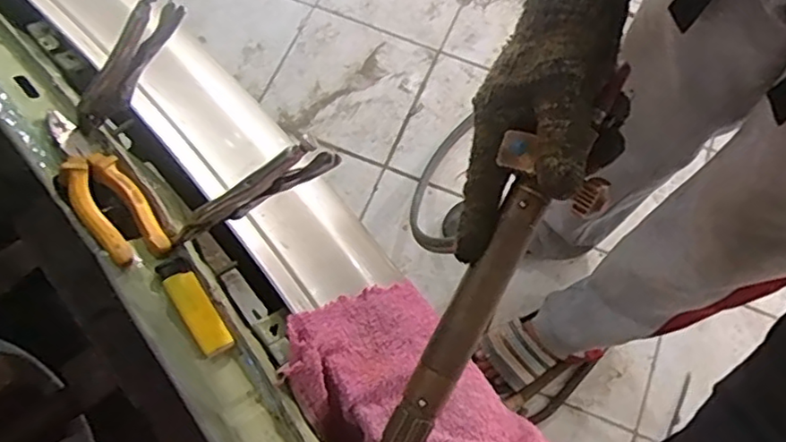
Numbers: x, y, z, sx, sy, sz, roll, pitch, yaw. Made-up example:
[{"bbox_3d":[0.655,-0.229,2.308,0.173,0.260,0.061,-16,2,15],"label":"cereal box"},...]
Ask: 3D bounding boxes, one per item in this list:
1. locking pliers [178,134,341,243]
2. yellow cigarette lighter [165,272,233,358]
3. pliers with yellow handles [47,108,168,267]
[{"bbox_3d":[-0.104,-0.017,0.449,0.146,0.036,0.012,-28,68,25],"label":"locking pliers"},{"bbox_3d":[-0.143,0.067,0.456,0.022,0.010,0.065,-32,74,-12],"label":"yellow cigarette lighter"},{"bbox_3d":[-0.234,-0.030,0.488,0.045,0.028,0.156,-35,74,-13],"label":"pliers with yellow handles"}]

